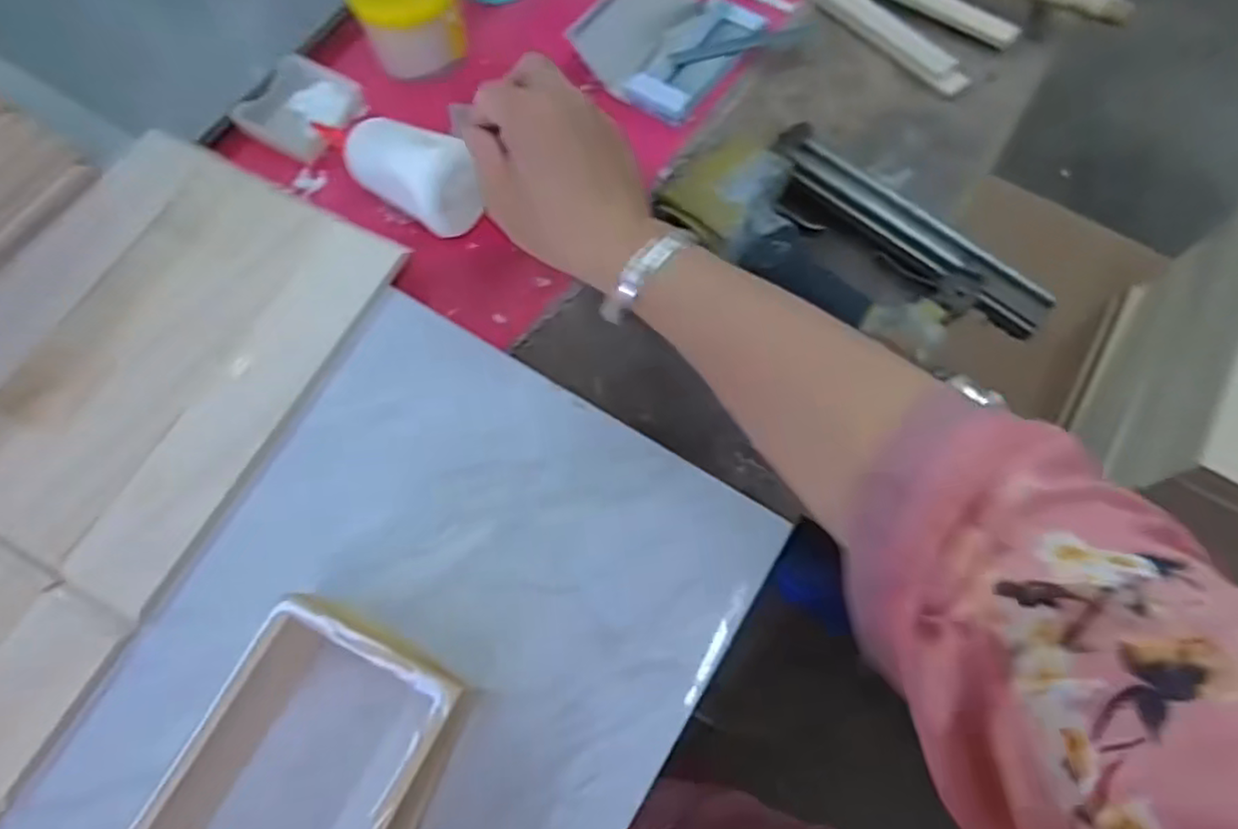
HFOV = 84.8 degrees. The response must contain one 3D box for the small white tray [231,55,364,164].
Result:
[{"bbox_3d":[-0.248,-0.242,0.538,0.074,0.019,0.083,26,71,9],"label":"small white tray"}]

